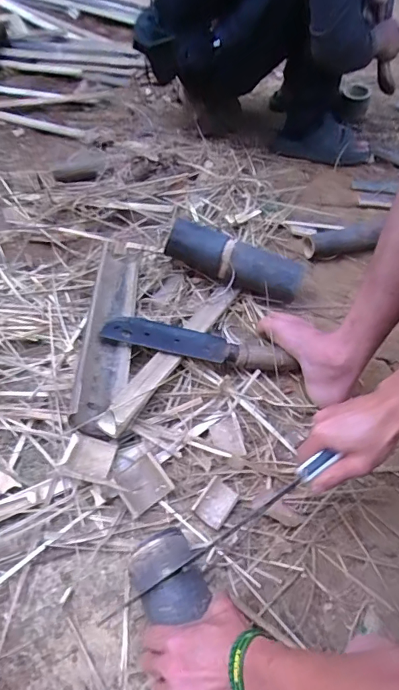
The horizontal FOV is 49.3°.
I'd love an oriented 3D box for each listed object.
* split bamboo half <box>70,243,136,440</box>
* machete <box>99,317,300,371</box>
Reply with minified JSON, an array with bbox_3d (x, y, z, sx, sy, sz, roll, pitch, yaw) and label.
[{"bbox_3d":[-0.160,-0.033,0.768,0.085,0.047,0.419,1,50,-5],"label":"split bamboo half"},{"bbox_3d":[0.004,-0.004,0.757,0.336,0.033,0.077,5,50,-1],"label":"machete"}]

